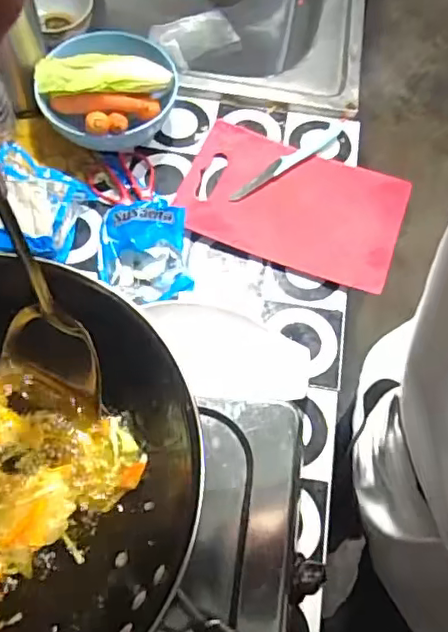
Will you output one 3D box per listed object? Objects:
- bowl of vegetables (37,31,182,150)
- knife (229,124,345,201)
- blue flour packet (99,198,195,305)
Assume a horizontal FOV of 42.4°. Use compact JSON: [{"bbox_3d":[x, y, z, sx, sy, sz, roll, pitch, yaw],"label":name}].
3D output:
[{"bbox_3d":[-0.148,-0.279,0.747,0.171,0.081,0.176,1,65,-2],"label":"bowl of vegetables"},{"bbox_3d":[0.086,-0.208,0.774,0.201,0.007,0.023,-35,71,-17],"label":"knife"},{"bbox_3d":[-0.094,-0.074,0.673,0.102,0.047,0.114,-5,65,-5],"label":"blue flour packet"}]

